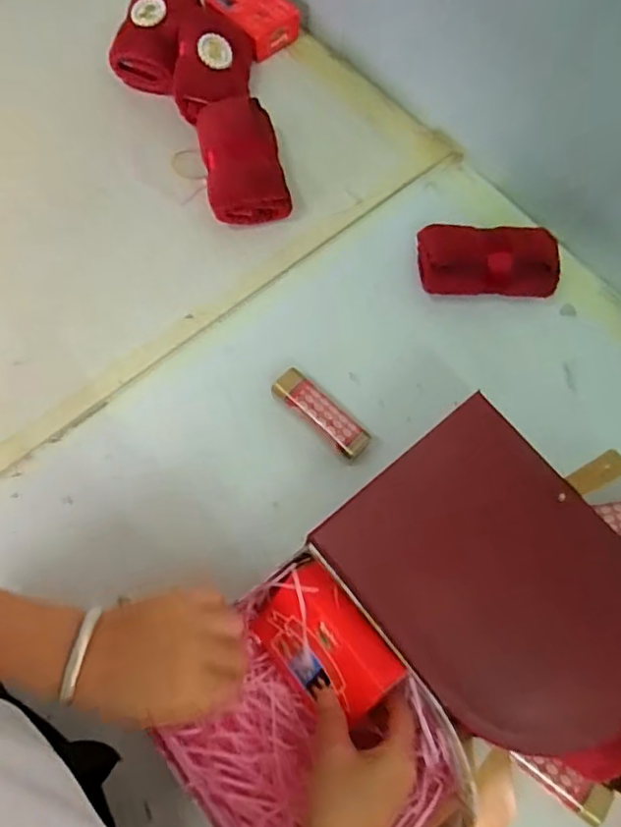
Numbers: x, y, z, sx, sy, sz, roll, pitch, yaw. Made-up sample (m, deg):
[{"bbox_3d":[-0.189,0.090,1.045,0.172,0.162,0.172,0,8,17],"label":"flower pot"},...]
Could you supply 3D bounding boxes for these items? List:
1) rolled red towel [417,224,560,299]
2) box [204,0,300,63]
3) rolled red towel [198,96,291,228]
[{"bbox_3d":[0.183,-0.160,0.581,0.144,0.052,0.075,1,70,0],"label":"rolled red towel"},{"bbox_3d":[-0.073,-0.498,0.698,0.114,0.039,0.080,42,75,13],"label":"box"},{"bbox_3d":[-0.073,-0.276,0.620,0.089,0.053,0.138,-10,71,-4],"label":"rolled red towel"}]

